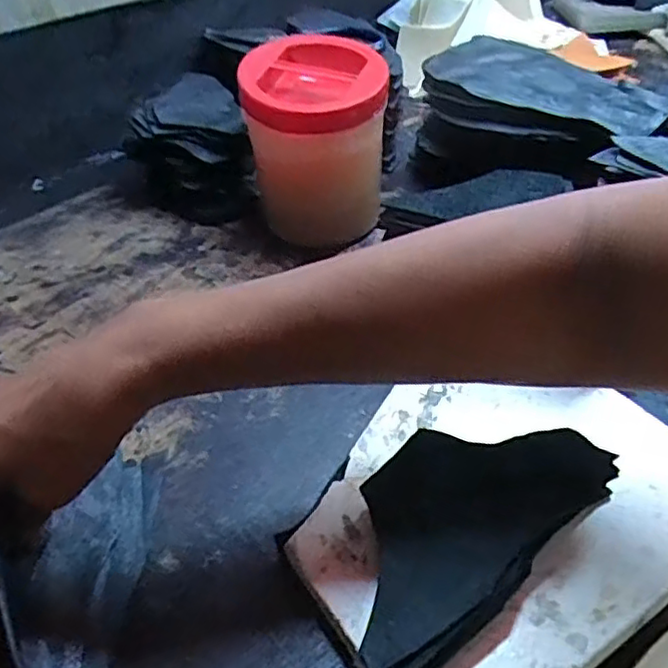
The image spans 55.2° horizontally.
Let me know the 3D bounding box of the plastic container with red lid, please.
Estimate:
[{"bbox_3d":[-0.011,-0.158,0.550,0.115,0.150,0.109,-6,41,-1],"label":"plastic container with red lid"}]

